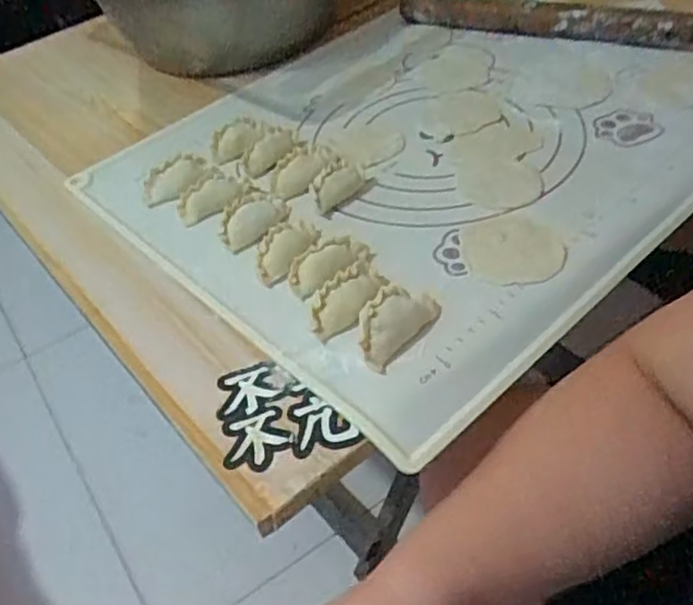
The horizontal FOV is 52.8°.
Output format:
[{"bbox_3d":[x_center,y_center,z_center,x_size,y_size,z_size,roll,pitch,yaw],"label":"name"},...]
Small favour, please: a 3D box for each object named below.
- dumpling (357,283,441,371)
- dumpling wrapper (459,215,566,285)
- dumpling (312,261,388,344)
[{"bbox_3d":[0.027,0.011,0.409,0.029,0.022,0.060,28,54,31],"label":"dumpling"},{"bbox_3d":[0.109,-0.036,0.461,0.062,0.005,0.065,-7,44,0],"label":"dumpling wrapper"},{"bbox_3d":[0.002,-0.002,0.429,0.023,0.020,0.059,20,50,25],"label":"dumpling"}]

